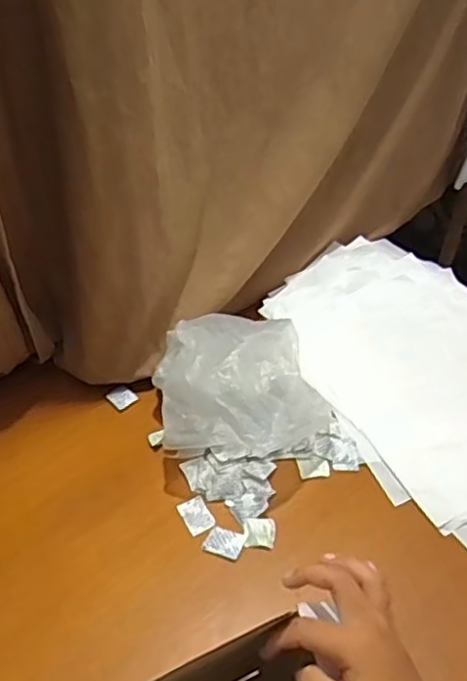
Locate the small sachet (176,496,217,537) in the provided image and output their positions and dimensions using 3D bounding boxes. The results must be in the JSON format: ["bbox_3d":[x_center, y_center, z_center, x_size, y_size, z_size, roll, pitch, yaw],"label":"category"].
[{"bbox_3d":[-0.040,0.191,0.703,0.030,0.004,0.044,-21,45,-20],"label":"small sachet"}]

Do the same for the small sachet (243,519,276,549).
[{"bbox_3d":[0.027,0.203,0.681,0.032,0.009,0.030,2,42,4],"label":"small sachet"}]

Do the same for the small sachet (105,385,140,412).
[{"bbox_3d":[-0.143,0.072,0.827,0.032,0.004,0.040,-30,49,-28],"label":"small sachet"}]

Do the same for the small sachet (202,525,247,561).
[{"bbox_3d":[-0.009,0.213,0.676,0.038,0.005,0.030,17,45,20],"label":"small sachet"}]

